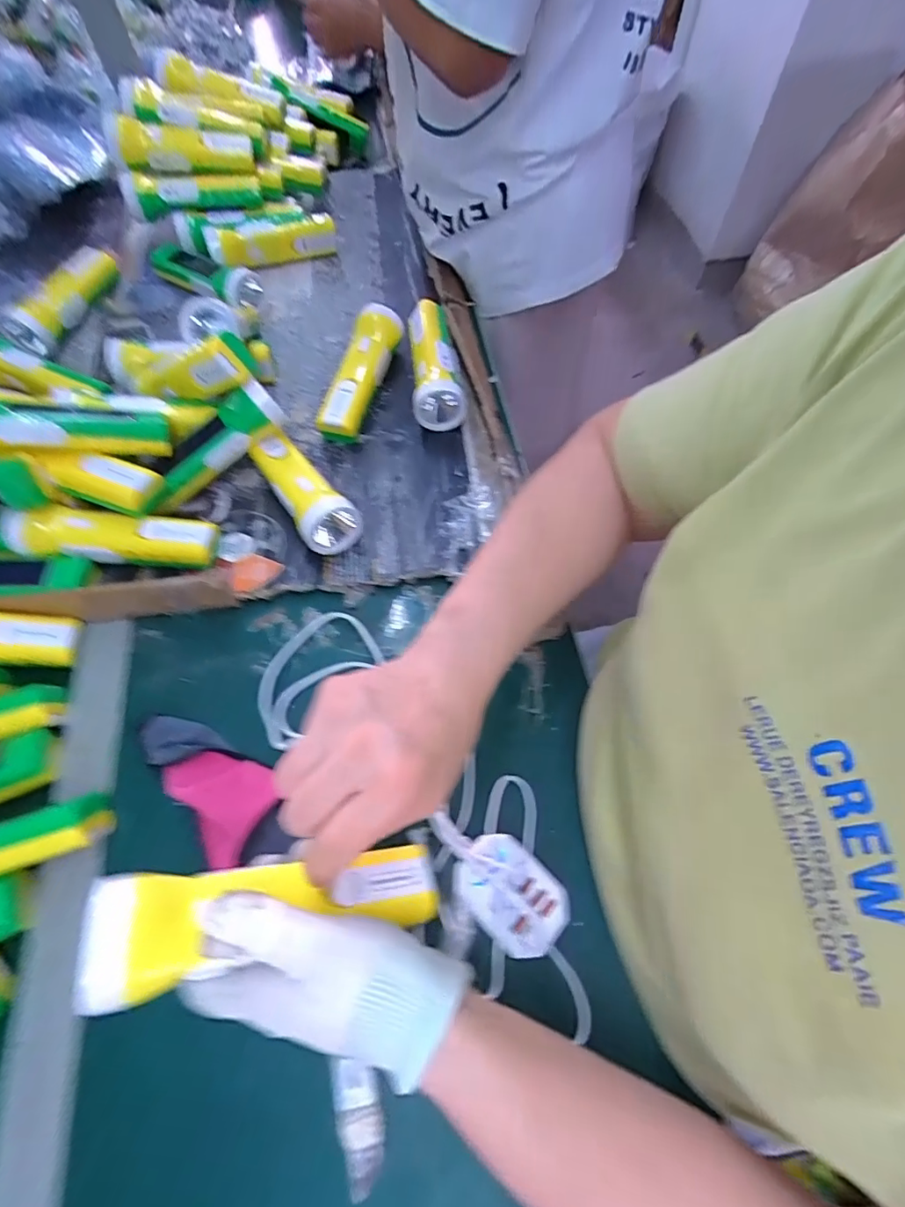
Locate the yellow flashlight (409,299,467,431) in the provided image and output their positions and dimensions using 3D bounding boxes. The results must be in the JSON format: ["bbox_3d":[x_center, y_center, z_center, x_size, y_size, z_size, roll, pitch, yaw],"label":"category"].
[{"bbox_3d":[-0.021,-0.268,0.579,0.052,0.053,0.161,-6,62,-1],"label":"yellow flashlight"}]

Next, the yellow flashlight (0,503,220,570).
[{"bbox_3d":[-0.302,-0.059,0.467,0.171,0.051,0.045,1,62,2],"label":"yellow flashlight"}]

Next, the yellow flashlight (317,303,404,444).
[{"bbox_3d":[-0.102,-0.253,0.569,0.052,0.051,0.161,14,64,9],"label":"yellow flashlight"}]

